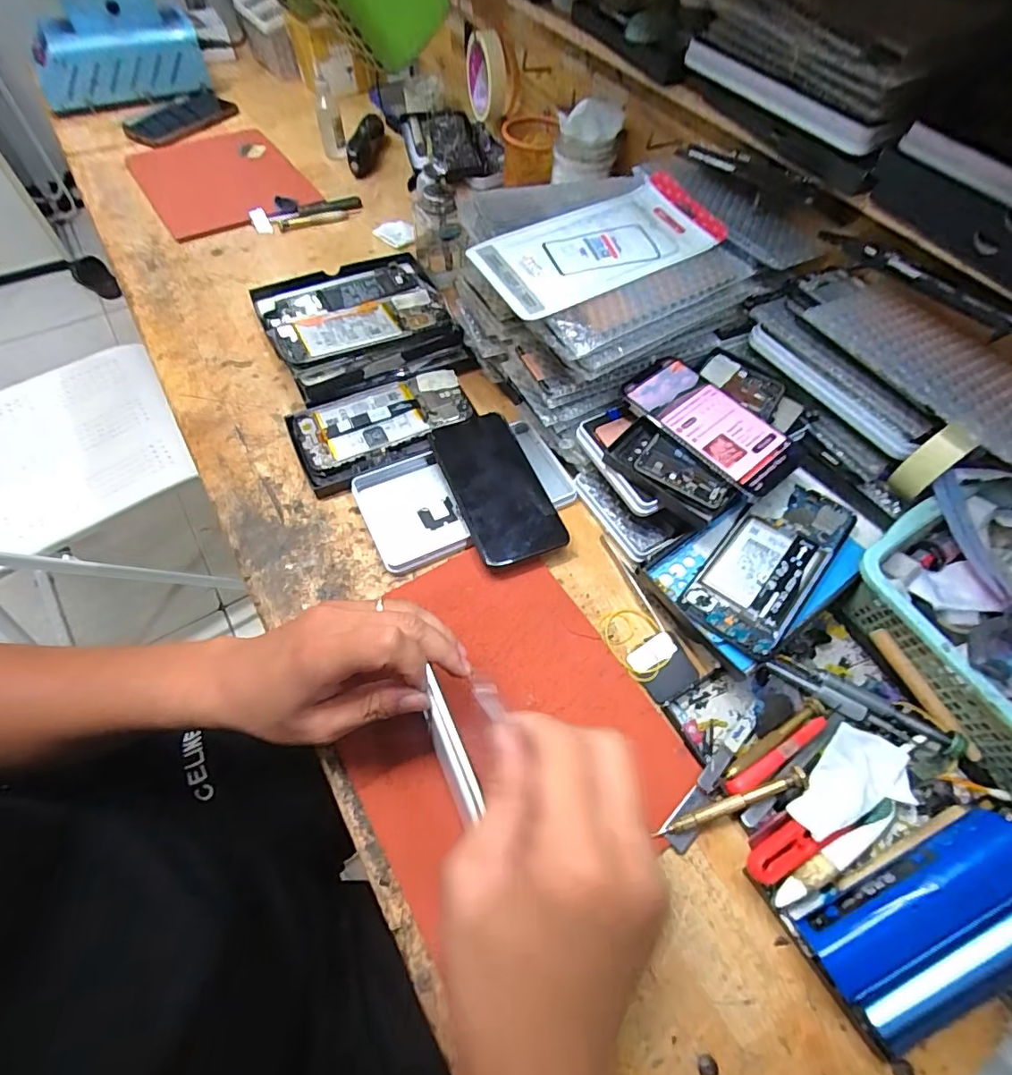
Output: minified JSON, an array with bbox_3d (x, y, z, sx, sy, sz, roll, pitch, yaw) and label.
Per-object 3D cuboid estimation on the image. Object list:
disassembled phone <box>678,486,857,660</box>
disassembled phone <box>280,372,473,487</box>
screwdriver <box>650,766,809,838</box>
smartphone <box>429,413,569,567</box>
[{"bbox_3d":[0.202,0.017,0.390,0.071,0.008,0.150,35,69,26],"label":"disassembled phone"},{"bbox_3d":[-0.118,-0.115,0.491,0.168,0.009,0.077,-23,63,-15],"label":"disassembled phone"},{"bbox_3d":[0.143,0.171,0.327,0.103,0.007,0.011,-22,65,1],"label":"screwdriver"},{"bbox_3d":[-0.010,-0.046,0.455,0.075,0.011,0.155,-19,62,-13],"label":"smartphone"}]

